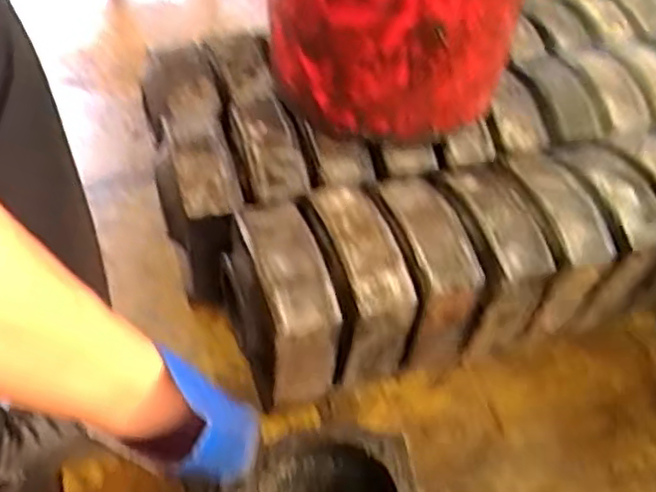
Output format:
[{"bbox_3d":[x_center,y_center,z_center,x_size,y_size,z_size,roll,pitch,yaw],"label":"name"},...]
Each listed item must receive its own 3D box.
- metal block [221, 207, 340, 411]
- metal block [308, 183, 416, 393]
[{"bbox_3d":[-0.051,0.058,0.679,0.079,0.152,0.158,-14,55,-15],"label":"metal block"},{"bbox_3d":[0.028,0.042,0.711,0.065,0.168,0.161,-11,54,-13],"label":"metal block"}]

